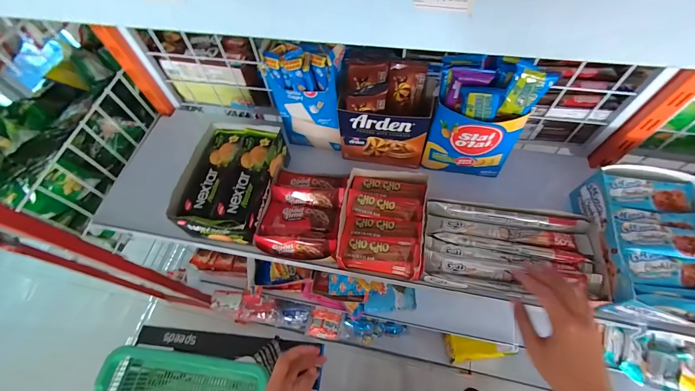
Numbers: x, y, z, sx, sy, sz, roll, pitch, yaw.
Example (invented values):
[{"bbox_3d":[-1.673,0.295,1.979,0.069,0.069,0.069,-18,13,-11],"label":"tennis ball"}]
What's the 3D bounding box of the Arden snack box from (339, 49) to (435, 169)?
[{"bbox_3d":[0.063,-0.137,0.503,0.142,0.165,0.091,7,62,7],"label":"Arden snack box"}]

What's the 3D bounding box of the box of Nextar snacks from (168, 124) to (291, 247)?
[{"bbox_3d":[-0.188,-0.026,0.505,0.137,0.058,0.196,9,62,8],"label":"box of Nextar snacks"}]

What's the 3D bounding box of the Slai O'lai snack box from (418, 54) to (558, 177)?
[{"bbox_3d":[0.193,-0.120,0.459,0.125,0.196,0.087,6,61,6],"label":"Slai O'lai snack box"}]

